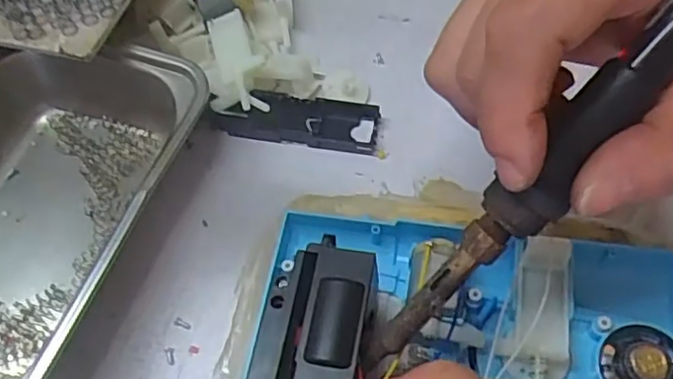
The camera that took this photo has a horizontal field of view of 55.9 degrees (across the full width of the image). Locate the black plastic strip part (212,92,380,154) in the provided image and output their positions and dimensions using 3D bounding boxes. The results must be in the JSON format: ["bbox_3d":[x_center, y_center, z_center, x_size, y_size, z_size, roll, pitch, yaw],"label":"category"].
[{"bbox_3d":[-0.020,-0.034,0.310,0.080,0.010,0.024,9,62,5],"label":"black plastic strip part"}]

